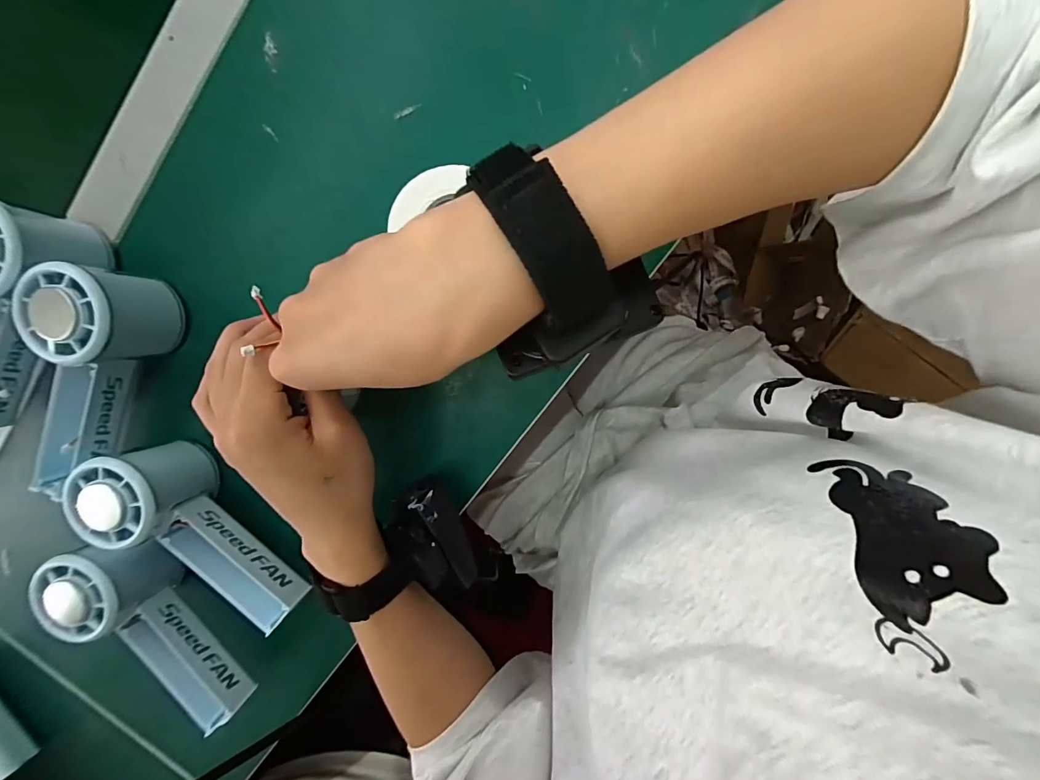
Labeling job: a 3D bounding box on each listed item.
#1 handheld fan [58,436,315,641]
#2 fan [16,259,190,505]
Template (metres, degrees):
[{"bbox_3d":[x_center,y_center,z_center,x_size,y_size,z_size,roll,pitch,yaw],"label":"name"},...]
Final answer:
[{"bbox_3d":[-0.210,0.099,0.285,0.056,0.060,0.142,-37,92,8],"label":"handheld fan"},{"bbox_3d":[-0.280,-0.005,0.283,0.050,0.060,0.153,28,98,2],"label":"fan"}]

